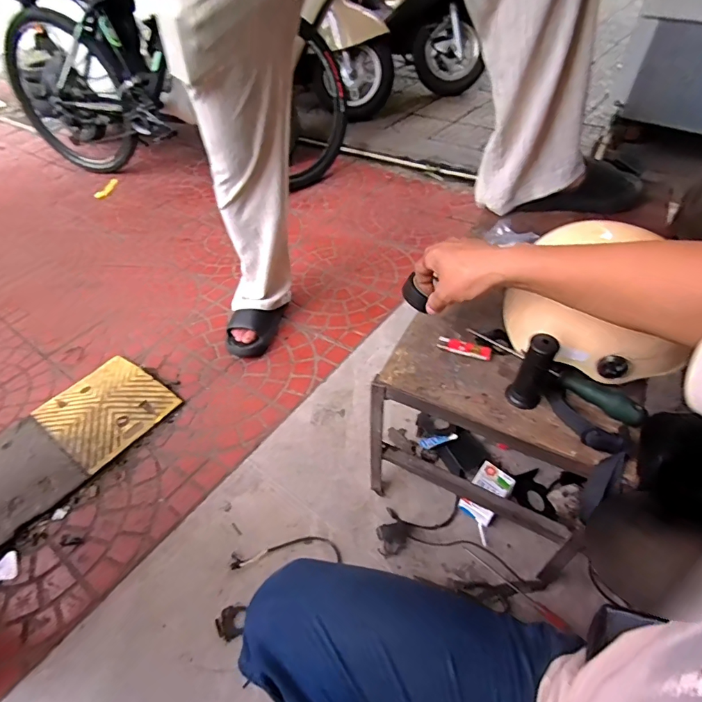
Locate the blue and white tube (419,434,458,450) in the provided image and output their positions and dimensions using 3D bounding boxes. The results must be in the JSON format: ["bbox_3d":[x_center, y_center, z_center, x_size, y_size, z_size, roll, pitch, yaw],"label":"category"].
[{"bbox_3d":[0.190,0.195,0.957,0.083,0.021,0.027,-15,46,12],"label":"blue and white tube"}]

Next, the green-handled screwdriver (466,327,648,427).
[{"bbox_3d":[0.290,0.024,0.634,0.032,0.025,0.255,-37,59,-28],"label":"green-handled screwdriver"}]

